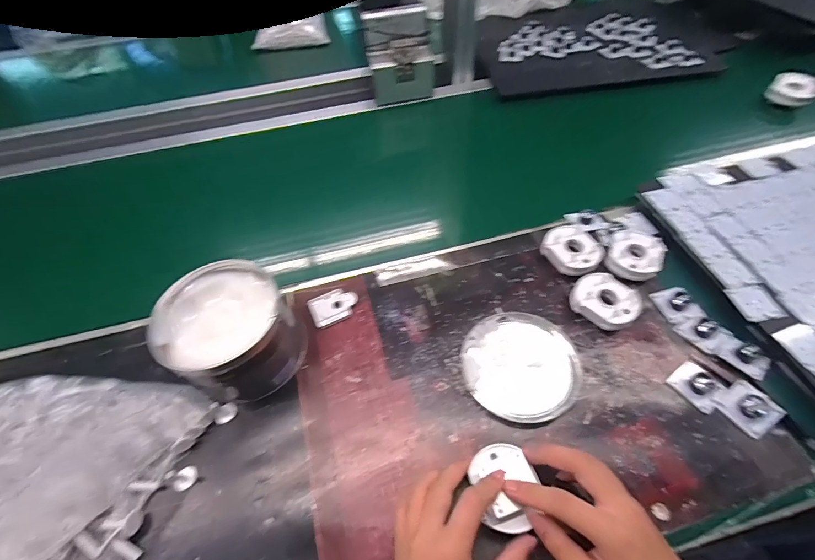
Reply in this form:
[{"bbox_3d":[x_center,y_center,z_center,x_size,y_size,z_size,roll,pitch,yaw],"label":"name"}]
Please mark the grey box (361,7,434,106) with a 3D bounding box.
[{"bbox_3d":[-0.015,-0.442,0.740,0.126,0.142,0.086,-7,55,-2],"label":"grey box"}]

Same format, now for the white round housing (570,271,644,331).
[{"bbox_3d":[0.240,0.027,0.455,0.074,0.033,0.060,36,65,24],"label":"white round housing"}]

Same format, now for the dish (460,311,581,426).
[{"bbox_3d":[0.128,0.094,0.426,0.126,0.014,0.124,-2,57,2],"label":"dish"}]

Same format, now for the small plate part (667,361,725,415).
[{"bbox_3d":[0.314,0.114,0.400,0.041,0.009,0.045,-35,61,-18],"label":"small plate part"}]

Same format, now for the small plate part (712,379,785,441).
[{"bbox_3d":[0.355,0.133,0.385,0.043,0.014,0.046,-31,60,-16],"label":"small plate part"}]

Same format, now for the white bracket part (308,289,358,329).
[{"bbox_3d":[-0.096,0.034,0.486,0.061,0.009,0.045,-22,58,-11],"label":"white bracket part"}]

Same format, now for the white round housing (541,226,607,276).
[{"bbox_3d":[0.223,-0.039,0.504,0.065,0.032,0.075,-27,59,-14],"label":"white round housing"}]

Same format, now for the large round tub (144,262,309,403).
[{"bbox_3d":[-0.193,0.058,0.419,0.126,0.097,0.129,-2,57,2],"label":"large round tub"}]

